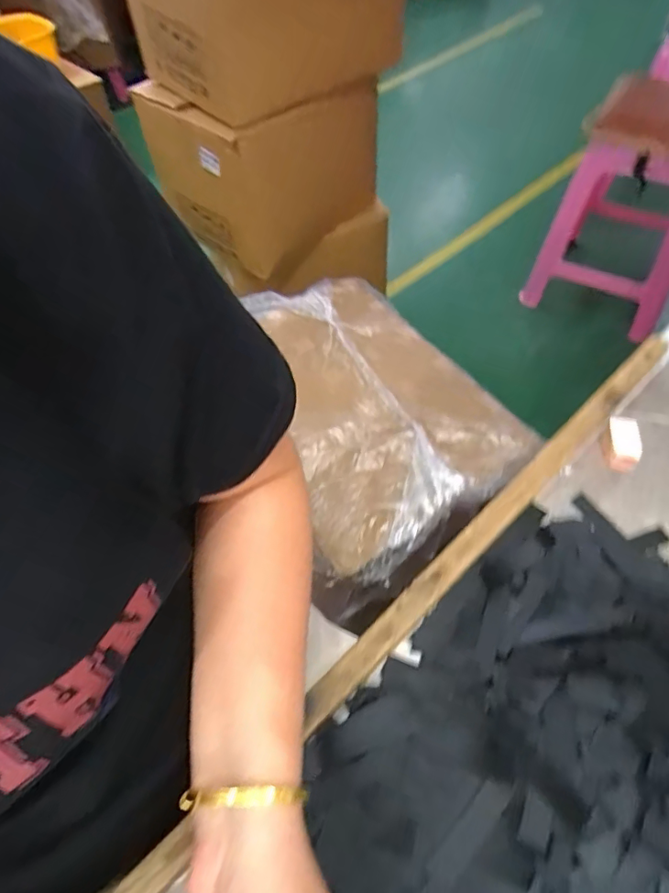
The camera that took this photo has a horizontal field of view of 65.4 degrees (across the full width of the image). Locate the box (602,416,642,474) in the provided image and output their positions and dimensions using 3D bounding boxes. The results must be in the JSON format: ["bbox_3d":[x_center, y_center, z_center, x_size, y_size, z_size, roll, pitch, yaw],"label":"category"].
[{"bbox_3d":[0.245,-0.002,0.444,0.022,0.025,0.044,8,55,8],"label":"box"}]

